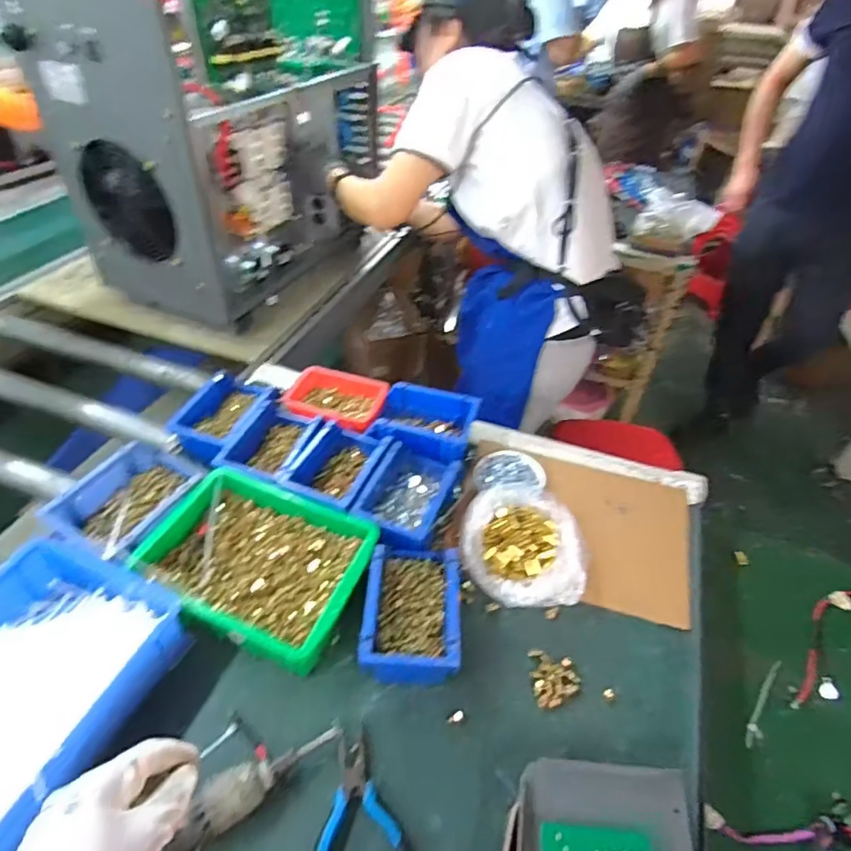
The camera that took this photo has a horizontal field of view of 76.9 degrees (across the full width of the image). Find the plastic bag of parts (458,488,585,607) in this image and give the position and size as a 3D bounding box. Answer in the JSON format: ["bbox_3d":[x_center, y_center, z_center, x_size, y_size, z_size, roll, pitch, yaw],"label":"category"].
[{"bbox_3d":[0.130,0.151,0.708,0.160,0.041,0.176,11,43,7],"label":"plastic bag of parts"}]

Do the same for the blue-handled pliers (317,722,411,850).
[{"bbox_3d":[-0.063,0.361,0.500,0.090,0.015,0.135,-6,44,-11],"label":"blue-handled pliers"}]

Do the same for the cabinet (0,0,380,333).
[{"bbox_3d":[-0.378,-0.604,1.130,0.308,0.526,0.674,20,45,16],"label":"cabinet"}]

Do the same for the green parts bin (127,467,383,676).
[{"bbox_3d":[-0.197,0.170,0.656,0.264,0.070,0.188,18,45,15],"label":"green parts bin"}]

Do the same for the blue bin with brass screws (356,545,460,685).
[{"bbox_3d":[-0.016,0.216,0.617,0.103,0.073,0.160,4,43,-1],"label":"blue bin with brass screws"}]

